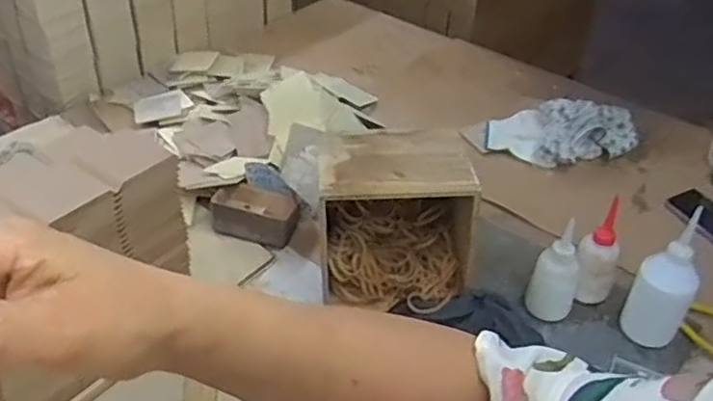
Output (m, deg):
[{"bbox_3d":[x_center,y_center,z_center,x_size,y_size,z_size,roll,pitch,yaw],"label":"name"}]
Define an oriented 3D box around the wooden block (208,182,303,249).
[{"bbox_3d":[-0.152,0.020,1.047,0.143,0.048,0.084,10,40,7],"label":"wooden block"}]

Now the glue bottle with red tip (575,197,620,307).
[{"bbox_3d":[0.333,0.087,0.916,0.057,0.137,0.054,25,44,24],"label":"glue bottle with red tip"}]

